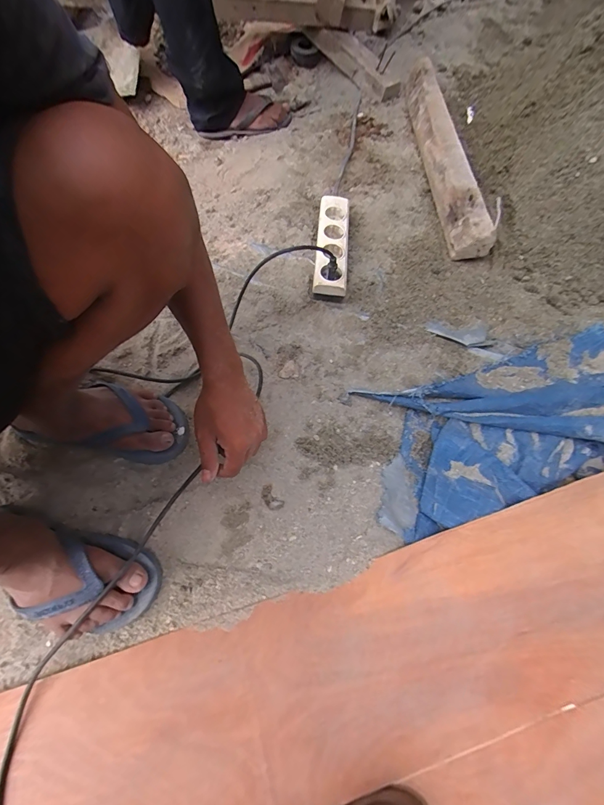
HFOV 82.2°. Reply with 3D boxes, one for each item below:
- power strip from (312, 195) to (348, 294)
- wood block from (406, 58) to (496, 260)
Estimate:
[{"bbox_3d":[0.056,-0.299,0.663,0.061,0.050,0.237,4,65,4],"label":"power strip"},{"bbox_3d":[0.301,-0.548,0.751,0.073,0.065,0.600,-2,65,1],"label":"wood block"}]

